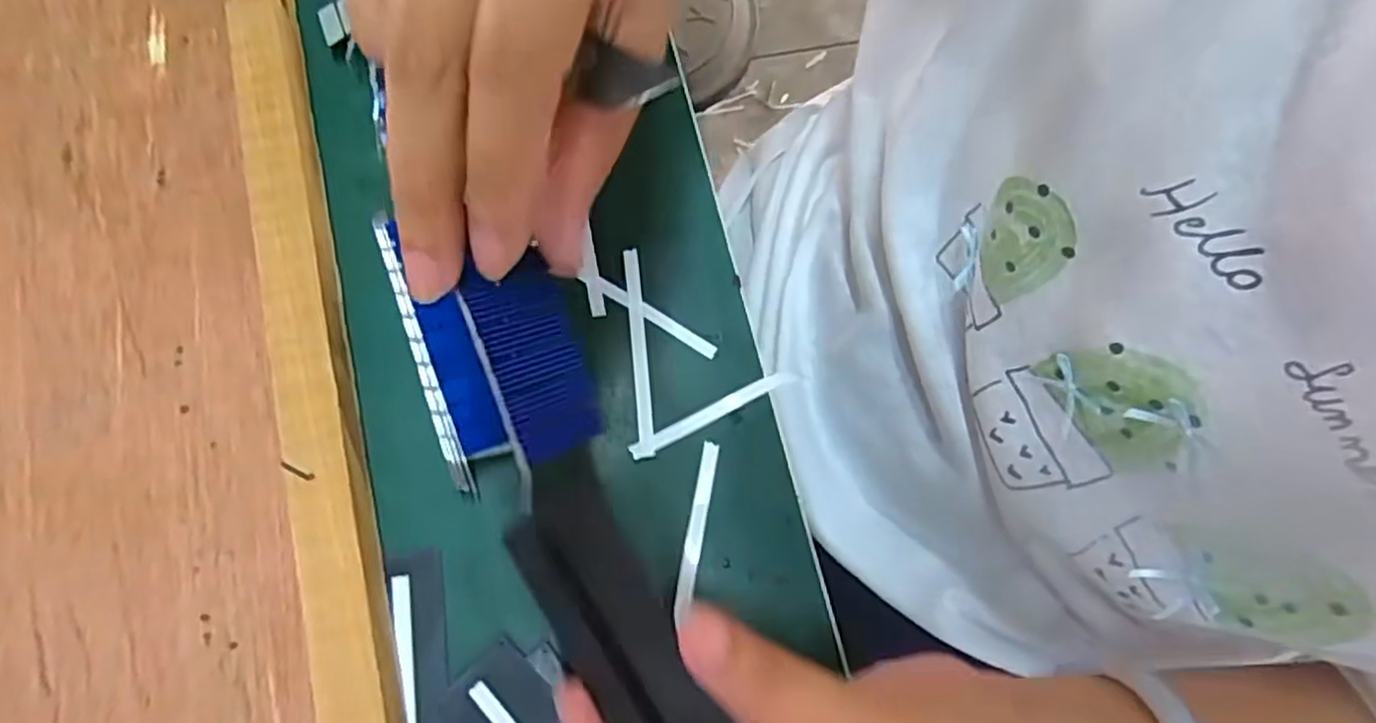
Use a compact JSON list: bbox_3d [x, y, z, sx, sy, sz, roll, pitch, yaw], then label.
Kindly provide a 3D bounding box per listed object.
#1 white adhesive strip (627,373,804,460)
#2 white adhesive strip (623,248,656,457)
[{"bbox_3d":[0.010,0.018,0.260,0.067,0.005,0.007,-27,78,-13],"label":"white adhesive strip"},{"bbox_3d":[-0.018,-0.004,0.264,0.005,0.005,0.077,-4,74,-8],"label":"white adhesive strip"}]

